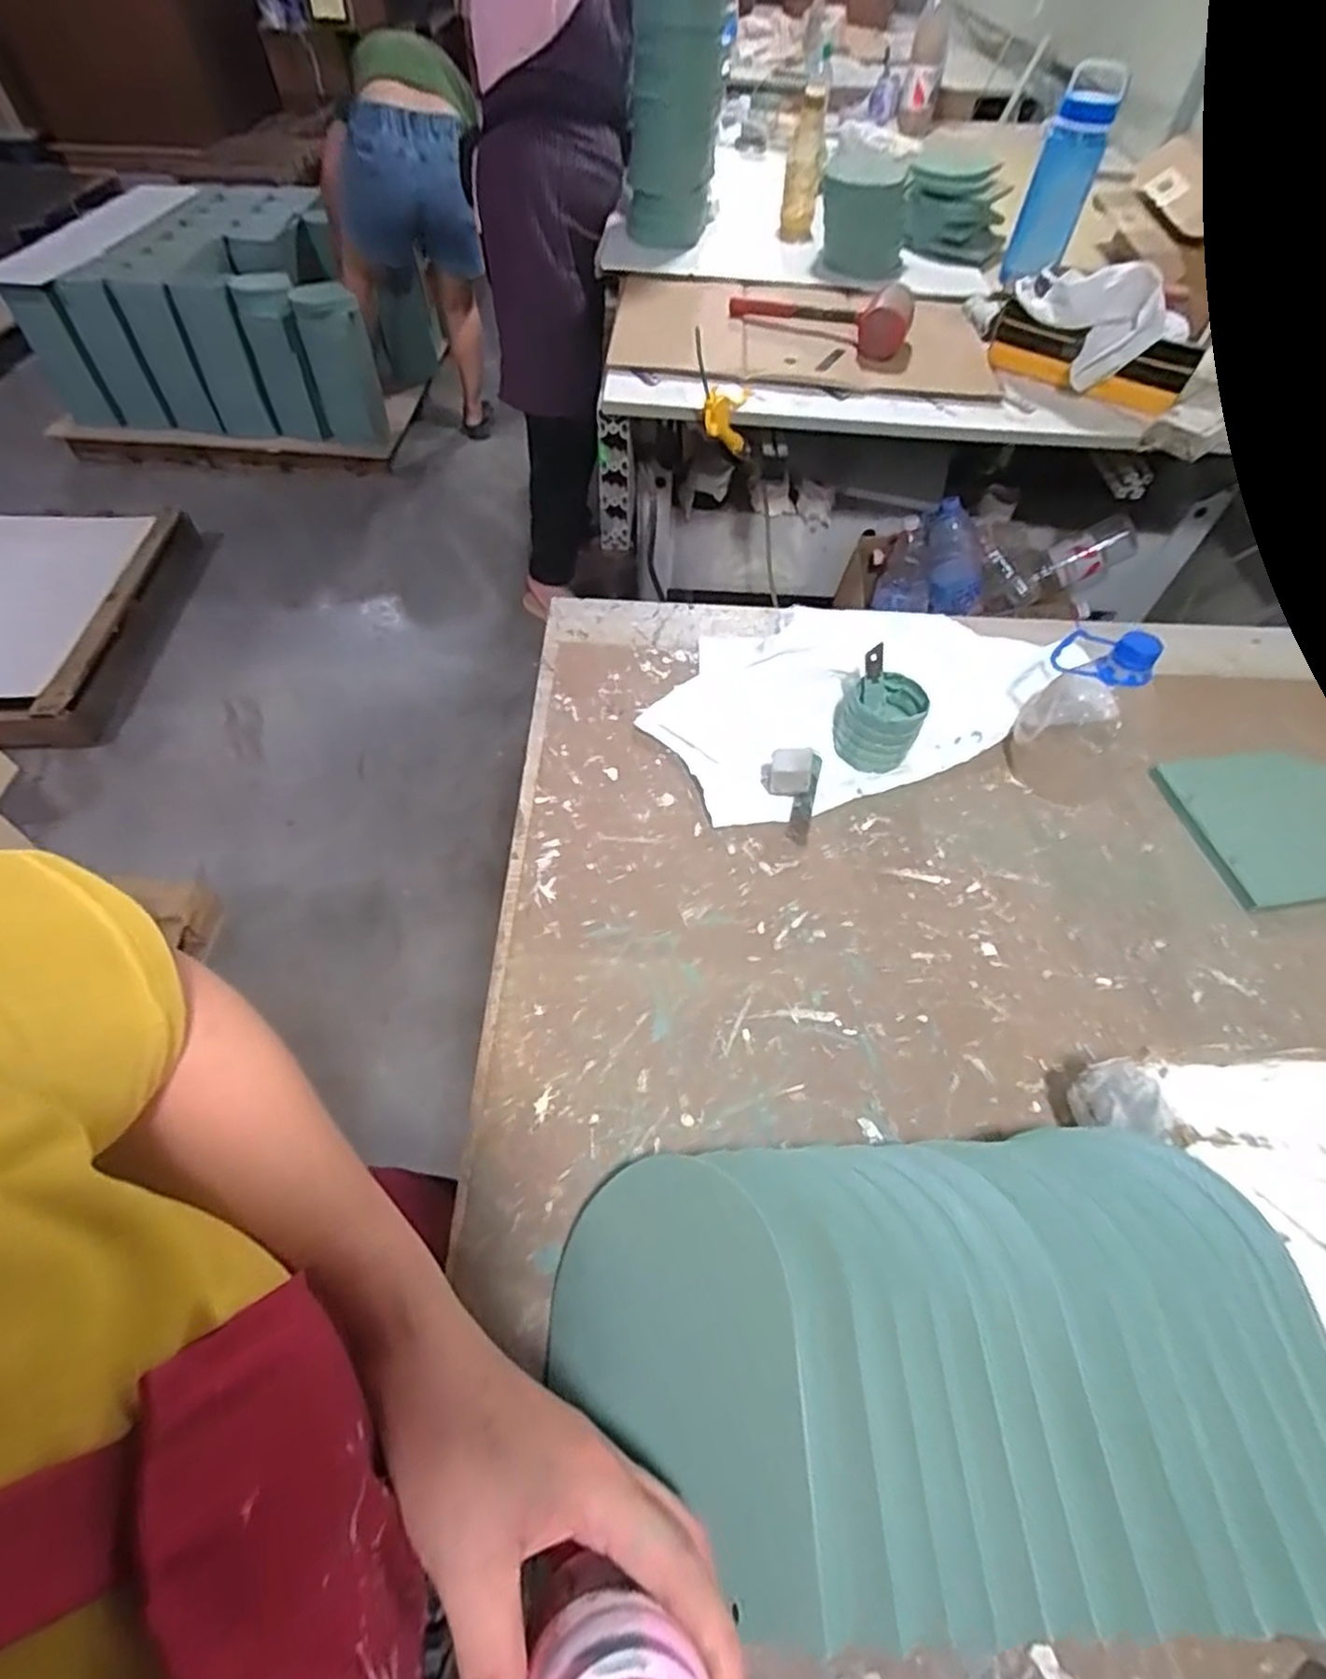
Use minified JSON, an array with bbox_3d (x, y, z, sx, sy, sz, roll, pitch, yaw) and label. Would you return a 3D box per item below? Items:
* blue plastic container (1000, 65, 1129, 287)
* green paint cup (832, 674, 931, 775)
[{"bbox_3d":[0.712,-1.178,1.241,0.101,0.261,0.111,23,57,13],"label":"blue plastic container"},{"bbox_3d":[0.186,-0.101,0.603,0.066,0.061,0.062,1,55,-1],"label":"green paint cup"}]

